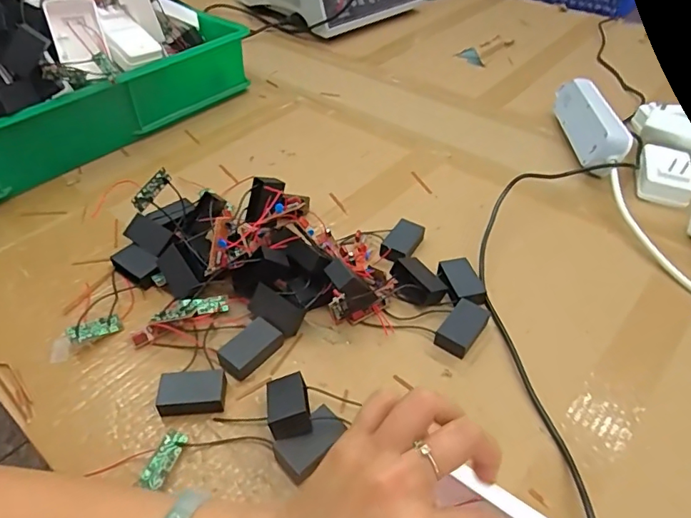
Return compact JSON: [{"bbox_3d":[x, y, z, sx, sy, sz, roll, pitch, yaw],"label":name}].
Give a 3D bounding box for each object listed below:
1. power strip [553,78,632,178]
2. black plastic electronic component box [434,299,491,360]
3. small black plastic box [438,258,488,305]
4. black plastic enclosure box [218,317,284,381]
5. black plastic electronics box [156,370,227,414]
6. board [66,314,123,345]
[{"bbox_3d":[0.315,-0.176,0.647,0.045,0.058,0.182,3,44,2],"label":"power strip"},{"bbox_3d":[0.103,0.061,0.436,0.029,0.017,0.053,29,50,27],"label":"black plastic electronic component box"},{"bbox_3d":[0.111,0.022,0.473,0.036,0.014,0.052,-6,44,-6],"label":"small black plastic box"},{"bbox_3d":[-0.080,0.074,0.414,0.030,0.021,0.051,26,49,24],"label":"black plastic enclosure box"},{"bbox_3d":[-0.119,0.102,0.384,0.047,0.020,0.029,-3,44,-4],"label":"black plastic electronics box"},{"bbox_3d":[-0.216,0.061,0.429,0.007,0.016,0.044,-5,8,42],"label":"board"}]

